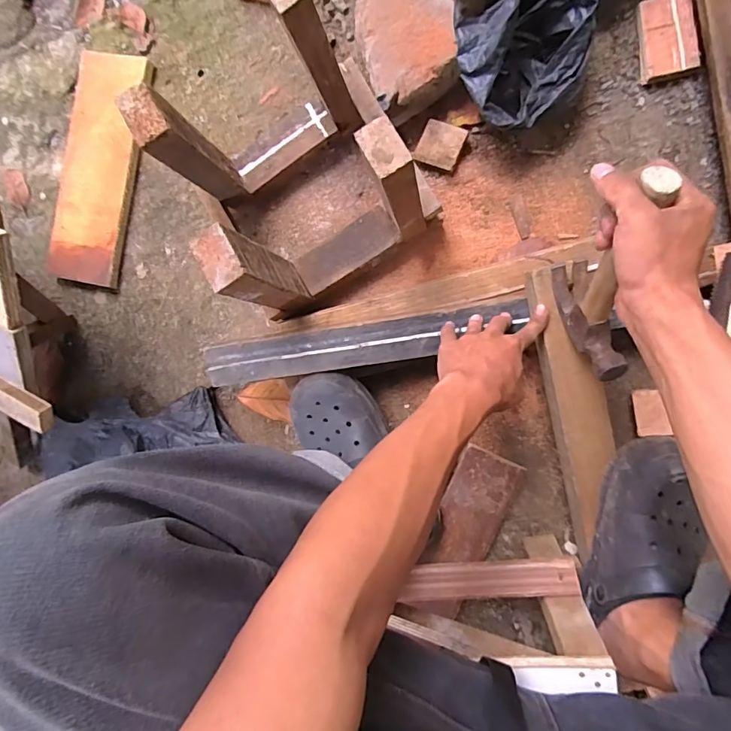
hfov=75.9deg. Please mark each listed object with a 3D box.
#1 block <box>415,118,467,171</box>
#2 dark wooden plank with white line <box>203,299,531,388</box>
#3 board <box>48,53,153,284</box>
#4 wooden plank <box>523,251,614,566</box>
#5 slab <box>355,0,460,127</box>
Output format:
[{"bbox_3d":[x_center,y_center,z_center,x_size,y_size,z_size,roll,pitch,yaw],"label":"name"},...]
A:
[{"bbox_3d":[0.105,-0.304,0.654,0.058,0.023,0.056,27,96,8],"label":"block"},{"bbox_3d":[-0.008,-0.026,0.595,0.403,0.018,0.056,-10,90,7],"label":"dark wooden plank with white line"},{"bbox_3d":[-0.419,-0.308,0.735,0.122,0.029,0.352,10,94,9],"label":"board"},{"bbox_3d":[0.249,0.057,0.548,0.062,0.033,0.344,-11,100,10],"label":"wooden plank"},{"bbox_3d":[0.049,-0.444,0.631,0.112,0.071,0.202,-17,89,10],"label":"slab"}]

